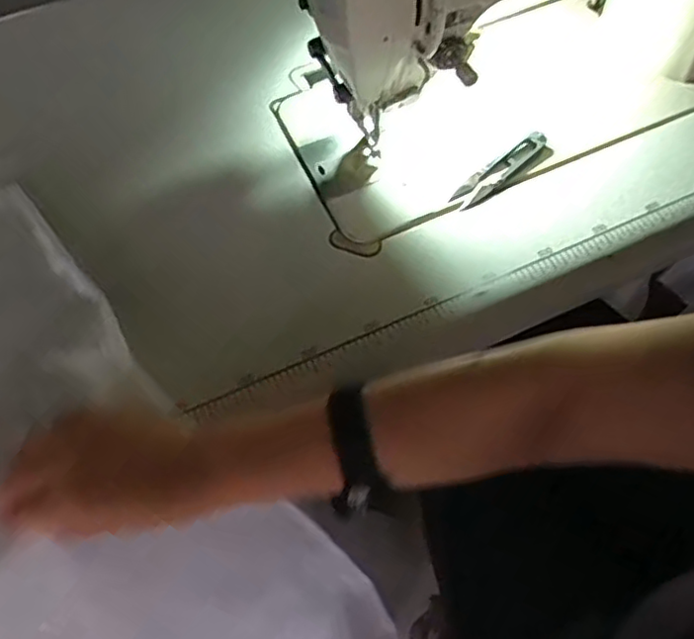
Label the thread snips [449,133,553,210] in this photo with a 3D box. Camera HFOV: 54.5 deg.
[{"bbox_3d":[0.129,-0.125,0.567,0.100,0.015,0.025,-34,66,-14],"label":"thread snips"}]

